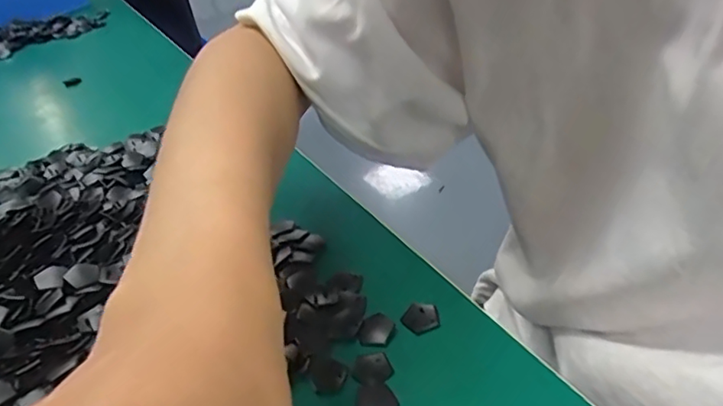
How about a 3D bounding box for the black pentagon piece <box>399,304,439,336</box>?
[{"bbox_3d":[0.030,0.059,0.310,0.019,0.004,0.018,-10,36,0],"label":"black pentagon piece"}]

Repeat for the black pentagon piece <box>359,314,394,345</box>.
[{"bbox_3d":[0.008,0.066,0.310,0.015,0.004,0.019,9,41,25],"label":"black pentagon piece"}]

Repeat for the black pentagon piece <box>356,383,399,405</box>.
[{"bbox_3d":[0.006,0.091,0.275,0.017,0.004,0.021,-21,38,-15],"label":"black pentagon piece"}]

